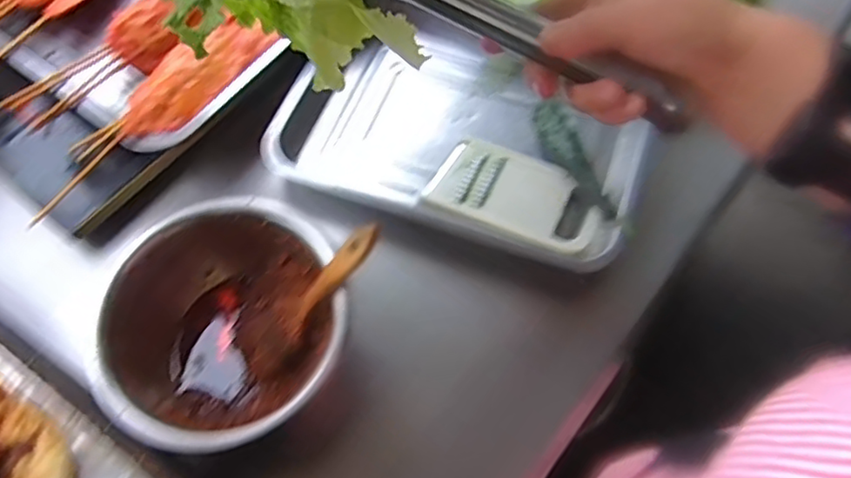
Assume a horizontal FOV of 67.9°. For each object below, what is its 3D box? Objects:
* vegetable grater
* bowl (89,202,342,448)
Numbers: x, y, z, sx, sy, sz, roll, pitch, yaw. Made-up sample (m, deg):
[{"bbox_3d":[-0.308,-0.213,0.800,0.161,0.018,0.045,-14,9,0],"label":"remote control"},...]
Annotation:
[{"bbox_3d":[0.089,-0.042,0.611,0.158,0.016,0.089,23,66,14],"label":"vegetable grater"},{"bbox_3d":[-0.152,0.077,0.517,0.161,0.104,0.188,14,64,10],"label":"bowl"}]

